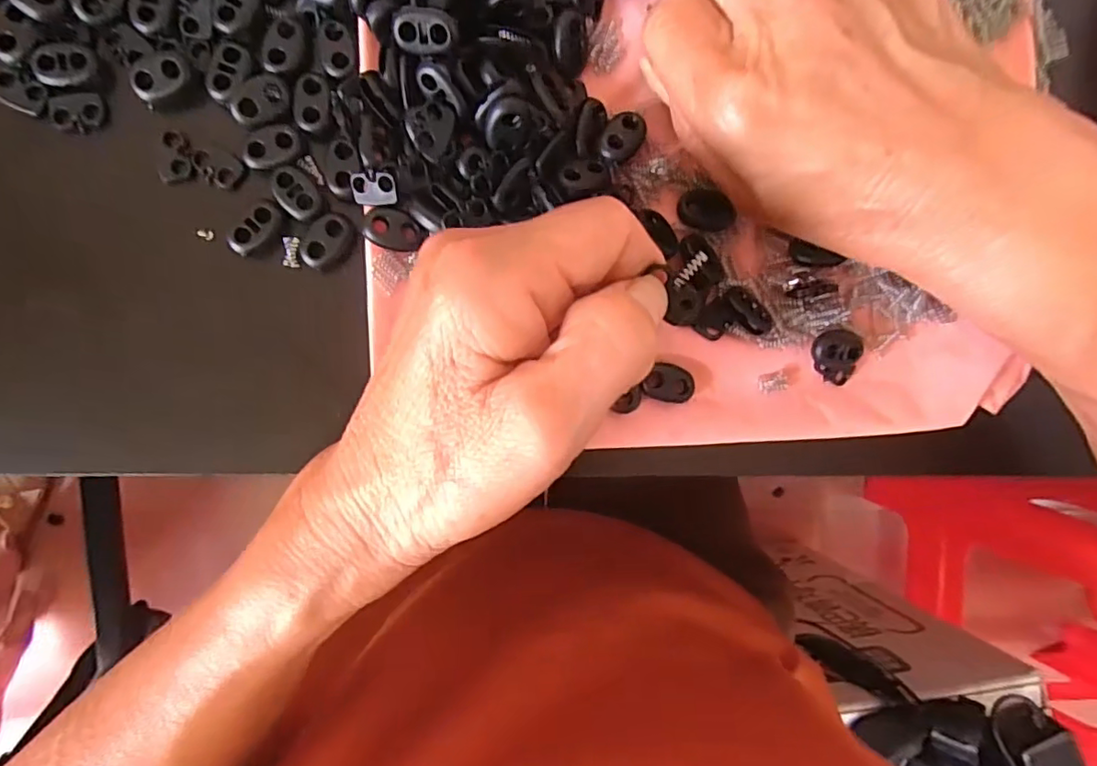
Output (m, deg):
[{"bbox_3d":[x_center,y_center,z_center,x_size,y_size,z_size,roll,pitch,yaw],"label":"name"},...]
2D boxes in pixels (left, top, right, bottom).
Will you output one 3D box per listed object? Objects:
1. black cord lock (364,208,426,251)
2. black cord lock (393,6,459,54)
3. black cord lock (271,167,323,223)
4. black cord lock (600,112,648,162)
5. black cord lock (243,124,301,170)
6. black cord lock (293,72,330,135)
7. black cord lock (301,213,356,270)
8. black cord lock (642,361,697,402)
[{"bbox_3d":[-0.056,-0.055,0.210,0.020,0.004,0.013,16,90,-5],"label":"black cord lock"},{"bbox_3d":[-0.041,-0.117,0.192,0.021,0.007,0.013,6,126,-3],"label":"black cord lock"},{"bbox_3d":[-0.091,-0.068,0.209,0.013,0.004,0.020,-42,95,-3],"label":"black cord lock"},{"bbox_3d":[0.028,-0.092,0.214,0.013,0.004,0.020,41,88,-5],"label":"black cord lock"},{"bbox_3d":[-0.100,-0.085,0.206,0.021,0.004,0.013,-19,93,-4],"label":"black cord lock"},{"bbox_3d":[-0.085,-0.101,0.207,0.012,0.004,0.020,1,92,-5],"label":"black cord lock"},{"bbox_3d":[-0.081,-0.052,0.210,0.022,0.004,0.013,-42,95,-3],"label":"black cord lock"},{"bbox_3d":[0.047,0.000,0.225,0.020,0.005,0.014,12,91,-5],"label":"black cord lock"}]

